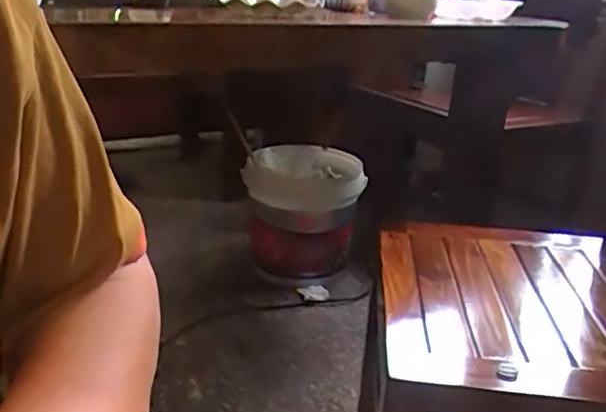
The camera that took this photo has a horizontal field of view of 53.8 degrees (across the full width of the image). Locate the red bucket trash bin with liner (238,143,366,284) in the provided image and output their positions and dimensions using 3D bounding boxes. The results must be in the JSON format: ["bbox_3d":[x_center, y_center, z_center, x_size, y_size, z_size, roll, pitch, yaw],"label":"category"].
[{"bbox_3d":[-0.005,0.029,1.727,0.335,0.313,0.381,5,21,3],"label":"red bucket trash bin with liner"}]

